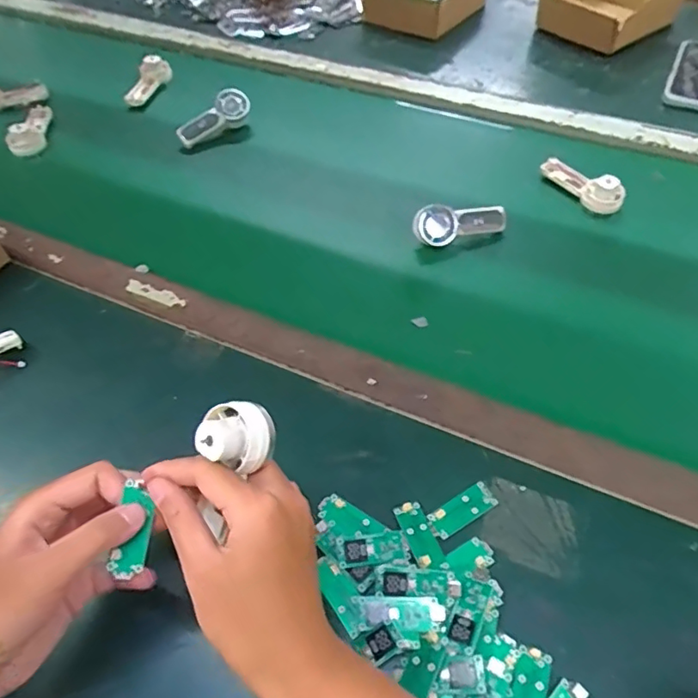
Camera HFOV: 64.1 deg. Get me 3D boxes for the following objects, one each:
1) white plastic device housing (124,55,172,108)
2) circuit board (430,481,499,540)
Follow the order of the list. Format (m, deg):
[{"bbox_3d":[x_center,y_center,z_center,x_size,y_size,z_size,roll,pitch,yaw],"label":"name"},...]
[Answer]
[{"bbox_3d":[-0.271,-0.368,0.758,0.025,0.045,0.099,16,55,13],"label":"white plastic device housing"},{"bbox_3d":[0.078,0.111,0.385,0.051,0.004,0.020,-27,57,-18],"label":"circuit board"}]

